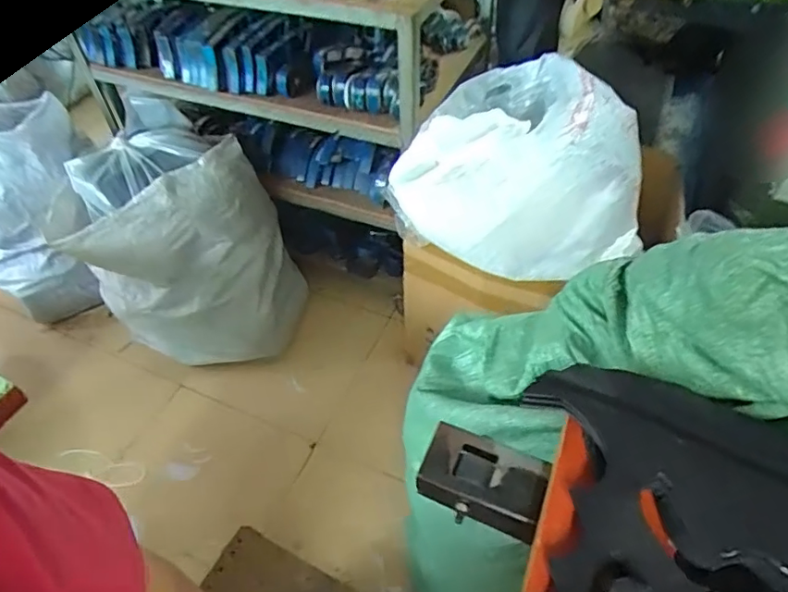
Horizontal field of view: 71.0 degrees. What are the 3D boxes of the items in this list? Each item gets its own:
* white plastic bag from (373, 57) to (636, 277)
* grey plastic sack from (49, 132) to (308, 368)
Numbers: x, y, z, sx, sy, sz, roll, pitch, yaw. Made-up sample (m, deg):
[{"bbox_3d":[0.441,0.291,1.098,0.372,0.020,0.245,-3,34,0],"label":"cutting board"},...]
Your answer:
[{"bbox_3d":[0.304,-0.296,1.272,0.503,0.260,0.516,16,53,17],"label":"white plastic bag"},{"bbox_3d":[-0.574,-0.105,1.572,0.560,0.600,0.339,0,50,4],"label":"grey plastic sack"}]

